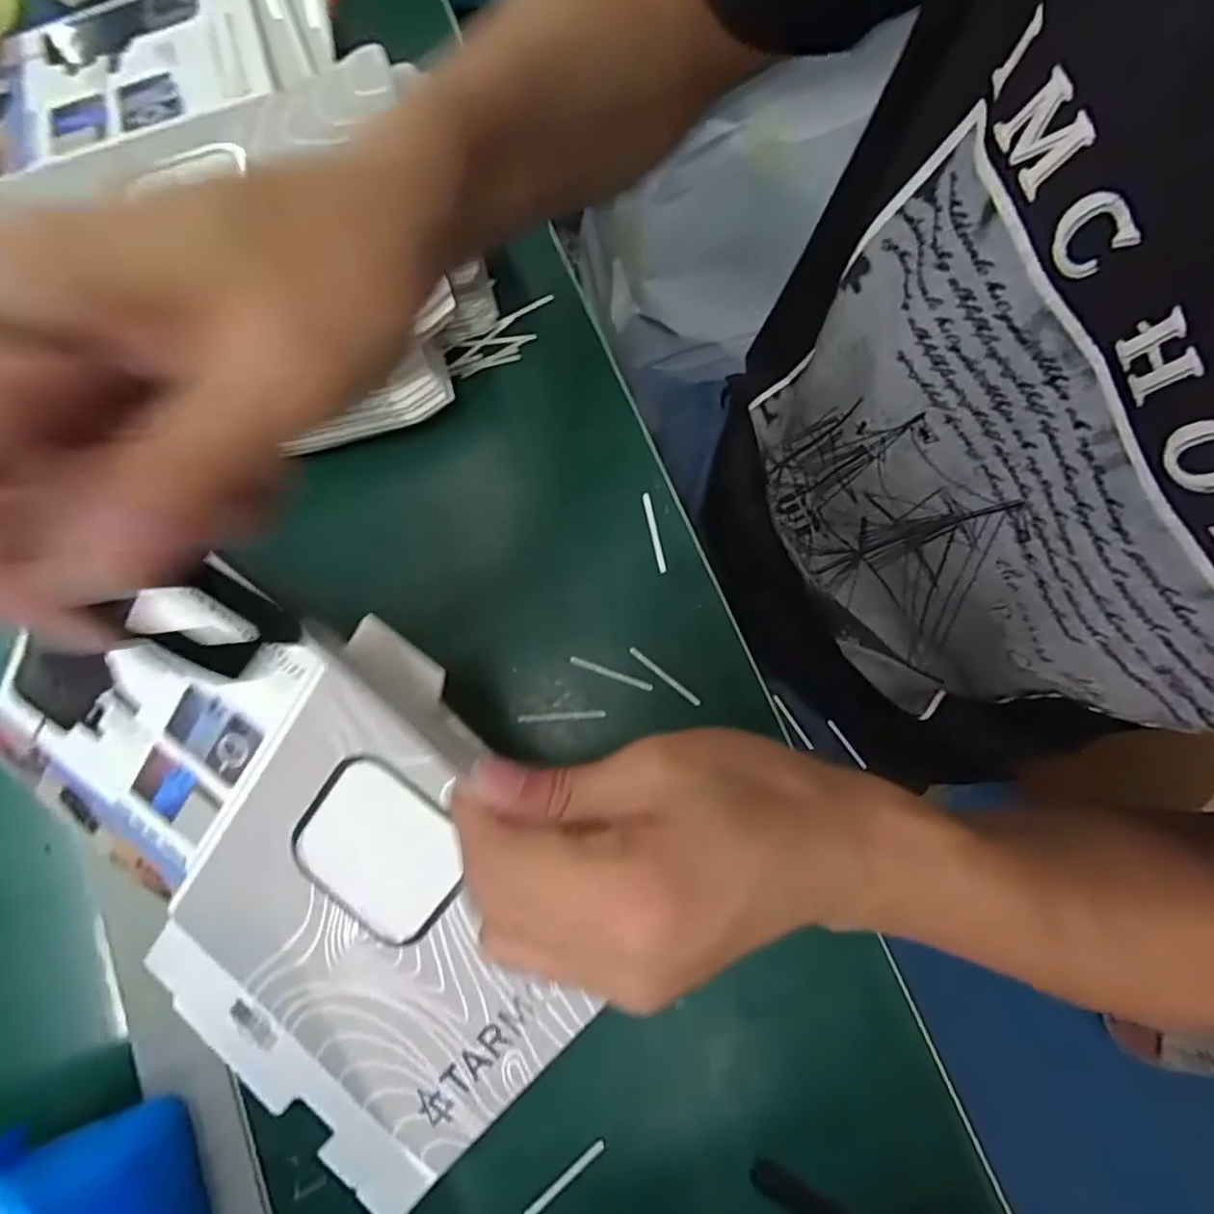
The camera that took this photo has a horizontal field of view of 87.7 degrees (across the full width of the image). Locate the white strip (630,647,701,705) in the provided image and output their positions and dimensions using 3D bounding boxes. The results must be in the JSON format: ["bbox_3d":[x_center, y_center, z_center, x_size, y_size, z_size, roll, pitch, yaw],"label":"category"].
[{"bbox_3d":[0.030,0.035,0.324,0.045,0.004,0.004,39,83,8],"label":"white strip"}]

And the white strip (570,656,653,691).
[{"bbox_3d":[0.002,0.034,0.324,0.044,0.004,0.004,20,81,5],"label":"white strip"}]

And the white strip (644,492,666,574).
[{"bbox_3d":[0.026,-0.040,0.339,0.004,0.004,0.044,-12,79,-1],"label":"white strip"}]

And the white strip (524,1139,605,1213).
[{"bbox_3d":[-0.018,0.249,0.274,0.043,0.004,0.004,-37,81,-5],"label":"white strip"}]

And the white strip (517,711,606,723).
[{"bbox_3d":[-0.023,0.055,0.319,0.044,0.004,0.004,-4,79,1],"label":"white strip"}]

